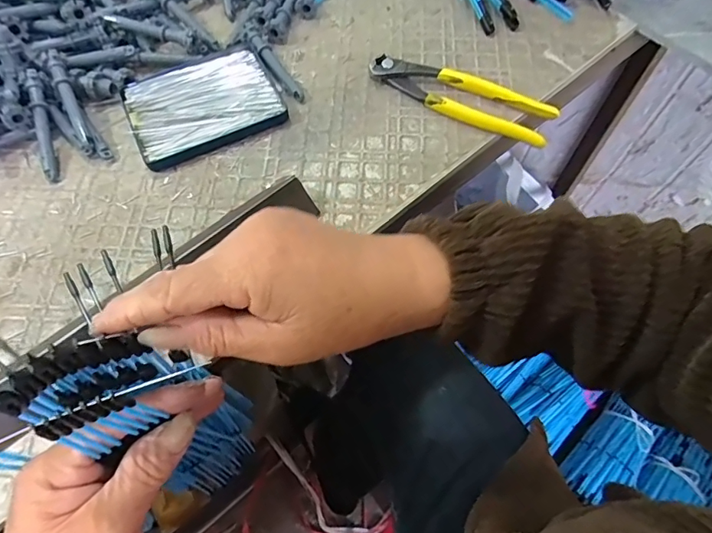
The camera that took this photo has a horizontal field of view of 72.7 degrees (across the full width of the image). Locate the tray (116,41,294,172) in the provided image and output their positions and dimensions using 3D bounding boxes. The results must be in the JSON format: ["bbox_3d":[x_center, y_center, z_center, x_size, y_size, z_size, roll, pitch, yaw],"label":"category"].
[{"bbox_3d":[-0.136,-0.147,0.426,0.126,0.007,0.104,-25,67,-12],"label":"tray"}]

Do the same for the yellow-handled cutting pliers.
[{"bbox_3d":[0.088,-0.146,0.418,0.162,0.023,0.041,26,67,11],"label":"yellow-handled cutting pliers"}]

